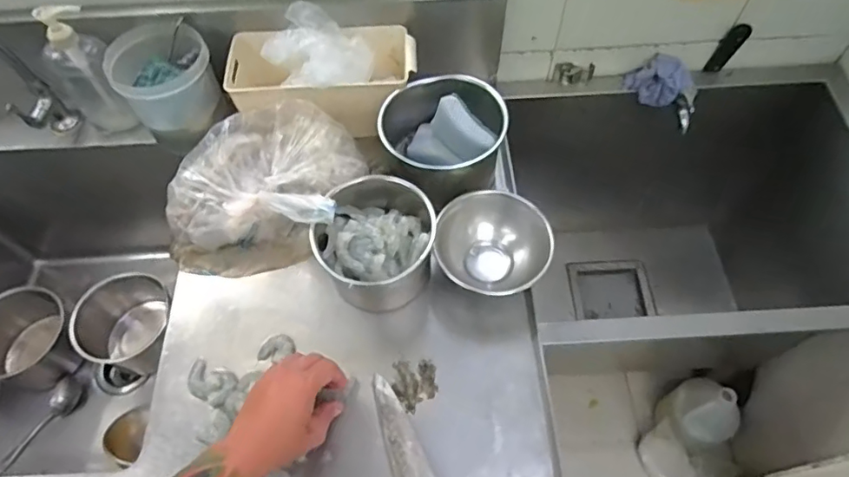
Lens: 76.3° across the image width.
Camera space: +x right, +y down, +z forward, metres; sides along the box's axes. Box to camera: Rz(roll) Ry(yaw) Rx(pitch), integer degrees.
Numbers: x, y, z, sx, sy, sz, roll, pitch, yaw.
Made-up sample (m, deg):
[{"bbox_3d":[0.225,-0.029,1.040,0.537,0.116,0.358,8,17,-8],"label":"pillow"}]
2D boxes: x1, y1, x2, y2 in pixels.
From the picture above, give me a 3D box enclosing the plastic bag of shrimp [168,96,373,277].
[{"bbox_3d":[-0.229,-0.069,0.772,0.285,0.137,0.193,-3,59,0],"label":"plastic bag of shrimp"}]

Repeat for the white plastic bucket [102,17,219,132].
[{"bbox_3d":[-0.405,-0.251,0.848,0.140,0.106,0.143,-35,64,-17],"label":"white plastic bucket"}]

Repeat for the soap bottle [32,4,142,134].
[{"bbox_3d":[-0.538,-0.262,0.861,0.089,0.211,0.083,-39,66,-19],"label":"soap bottle"}]

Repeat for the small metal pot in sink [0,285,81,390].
[{"bbox_3d":[-0.782,0.203,1.081,0.173,0.137,0.184,-1,59,1],"label":"small metal pot in sink"}]

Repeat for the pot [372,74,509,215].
[{"bbox_3d":[0.027,-0.149,0.798,0.171,0.135,0.168,-1,59,1],"label":"pot"}]

